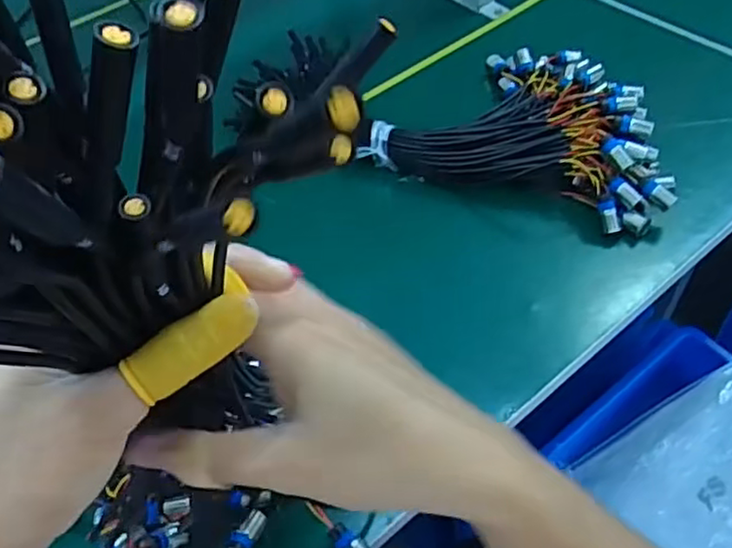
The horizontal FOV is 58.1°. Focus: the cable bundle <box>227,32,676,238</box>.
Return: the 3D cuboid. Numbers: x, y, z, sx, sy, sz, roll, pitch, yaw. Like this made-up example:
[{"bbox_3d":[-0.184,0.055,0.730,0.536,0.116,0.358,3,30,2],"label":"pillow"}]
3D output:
[{"bbox_3d":[0.095,-0.191,0.727,0.480,0.075,0.220,18,55,19],"label":"cable bundle"}]

